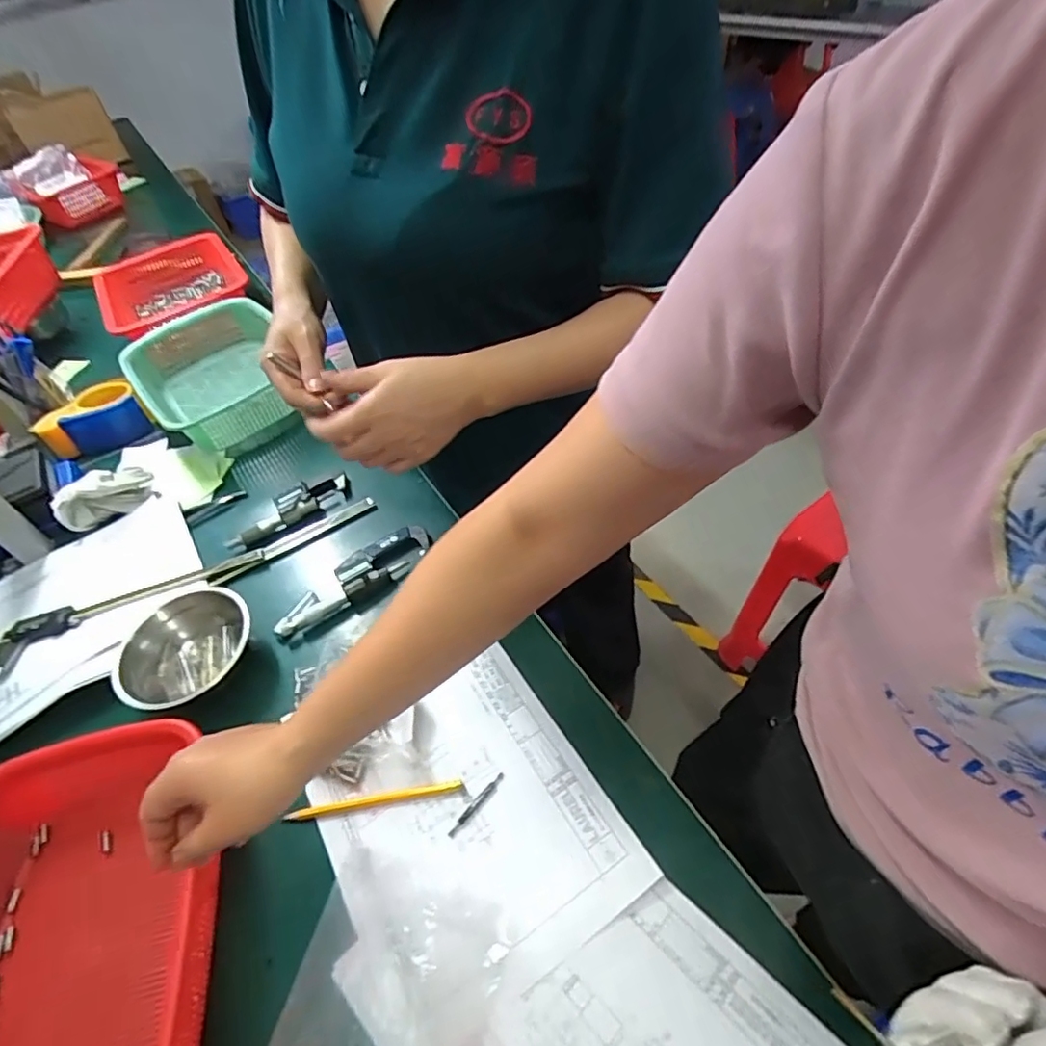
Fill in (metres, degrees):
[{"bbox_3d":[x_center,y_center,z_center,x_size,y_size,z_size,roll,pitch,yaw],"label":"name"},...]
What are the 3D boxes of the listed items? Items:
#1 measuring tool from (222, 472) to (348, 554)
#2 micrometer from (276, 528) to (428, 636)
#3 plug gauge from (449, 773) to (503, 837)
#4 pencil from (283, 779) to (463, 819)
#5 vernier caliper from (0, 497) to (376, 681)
[{"bbox_3d":[-0.289,-0.015,0.726,0.155,0.021,0.040,-33,51,-20],"label":"measuring tool"},{"bbox_3d":[-0.185,0.062,0.648,0.181,0.017,0.064,-39,54,-24],"label":"micrometer"},{"bbox_3d":[-0.039,0.235,0.494,0.008,0.004,0.063,31,59,31],"label":"plug gauge"},{"bbox_3d":[-0.126,0.236,0.503,0.147,0.004,0.010,-11,47,-1],"label":"pencil"},{"bbox_3d":[-0.373,0.056,0.680,0.416,0.013,0.059,-25,49,-13],"label":"vernier caliper"}]

